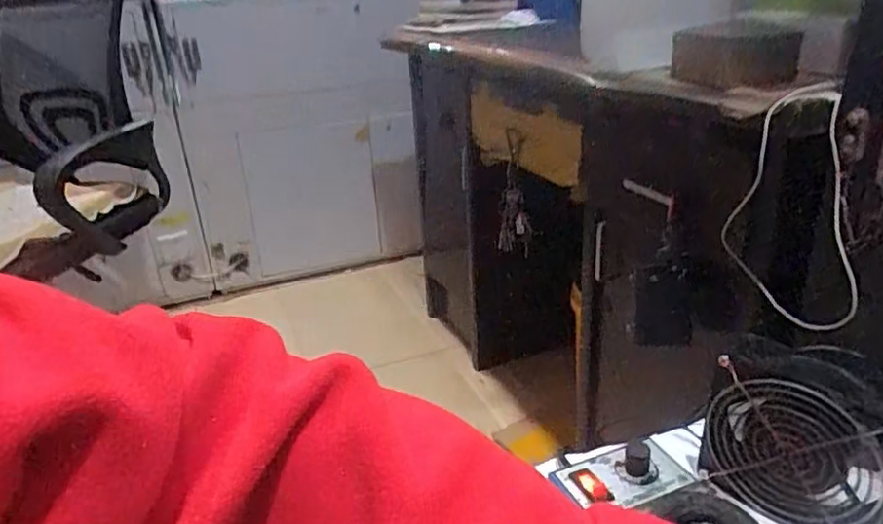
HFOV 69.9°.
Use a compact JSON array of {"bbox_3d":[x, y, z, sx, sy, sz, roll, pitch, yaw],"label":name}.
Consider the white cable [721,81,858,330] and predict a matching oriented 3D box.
[{"bbox_3d":[0.338,-0.052,0.591,0.126,0.216,0.066,12,29,32],"label":"white cable"}]

